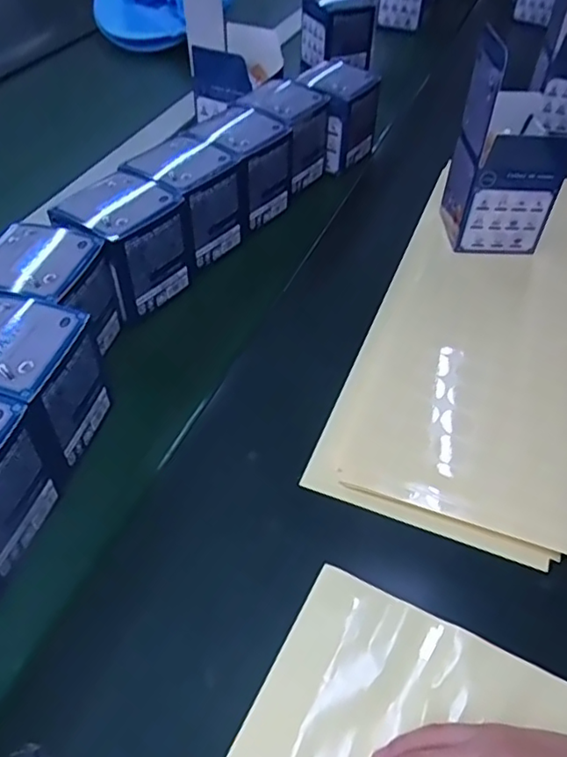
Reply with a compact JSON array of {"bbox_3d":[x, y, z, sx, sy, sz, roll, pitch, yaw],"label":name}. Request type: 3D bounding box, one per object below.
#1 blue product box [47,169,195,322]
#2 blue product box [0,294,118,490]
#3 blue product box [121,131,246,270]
[{"bbox_3d":[-0.135,-0.118,0.521,0.077,0.080,0.087,28,53,22],"label":"blue product box"},{"bbox_3d":[-0.175,0.005,0.412,0.078,0.087,0.082,15,49,12],"label":"blue product box"},{"bbox_3d":[-0.091,-0.173,0.570,0.086,0.084,0.087,31,54,24],"label":"blue product box"}]

